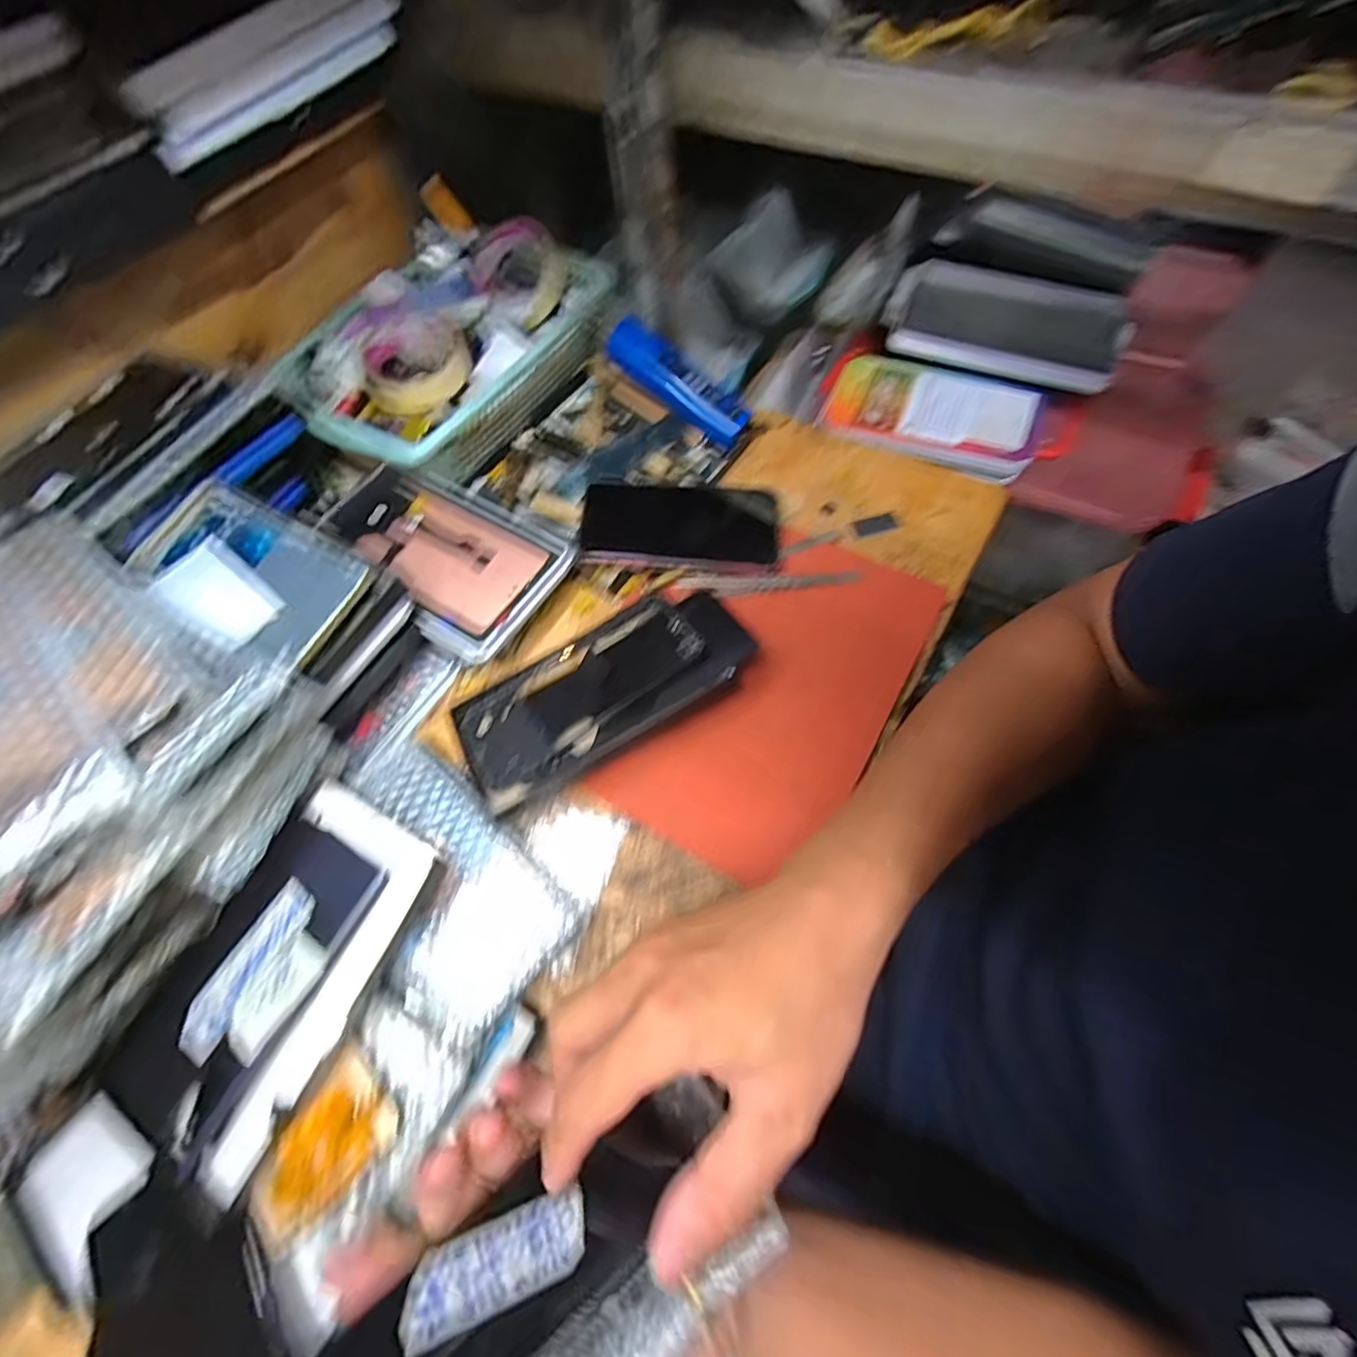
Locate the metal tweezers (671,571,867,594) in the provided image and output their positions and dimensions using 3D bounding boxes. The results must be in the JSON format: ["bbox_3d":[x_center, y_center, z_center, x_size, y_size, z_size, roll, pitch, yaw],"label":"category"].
[{"bbox_3d":[0.066,-0.071,0.440,0.132,0.004,0.015,-3,62,2],"label":"metal tweezers"}]

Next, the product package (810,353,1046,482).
[{"bbox_3d":[0.223,-0.237,0.529,0.180,0.020,0.098,24,67,15],"label":"product package"}]

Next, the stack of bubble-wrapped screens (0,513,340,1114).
[{"bbox_3d":[-0.316,0.052,0.304,0.210,0.115,0.209,24,67,15],"label":"stack of bubble-wrapped screens"}]

